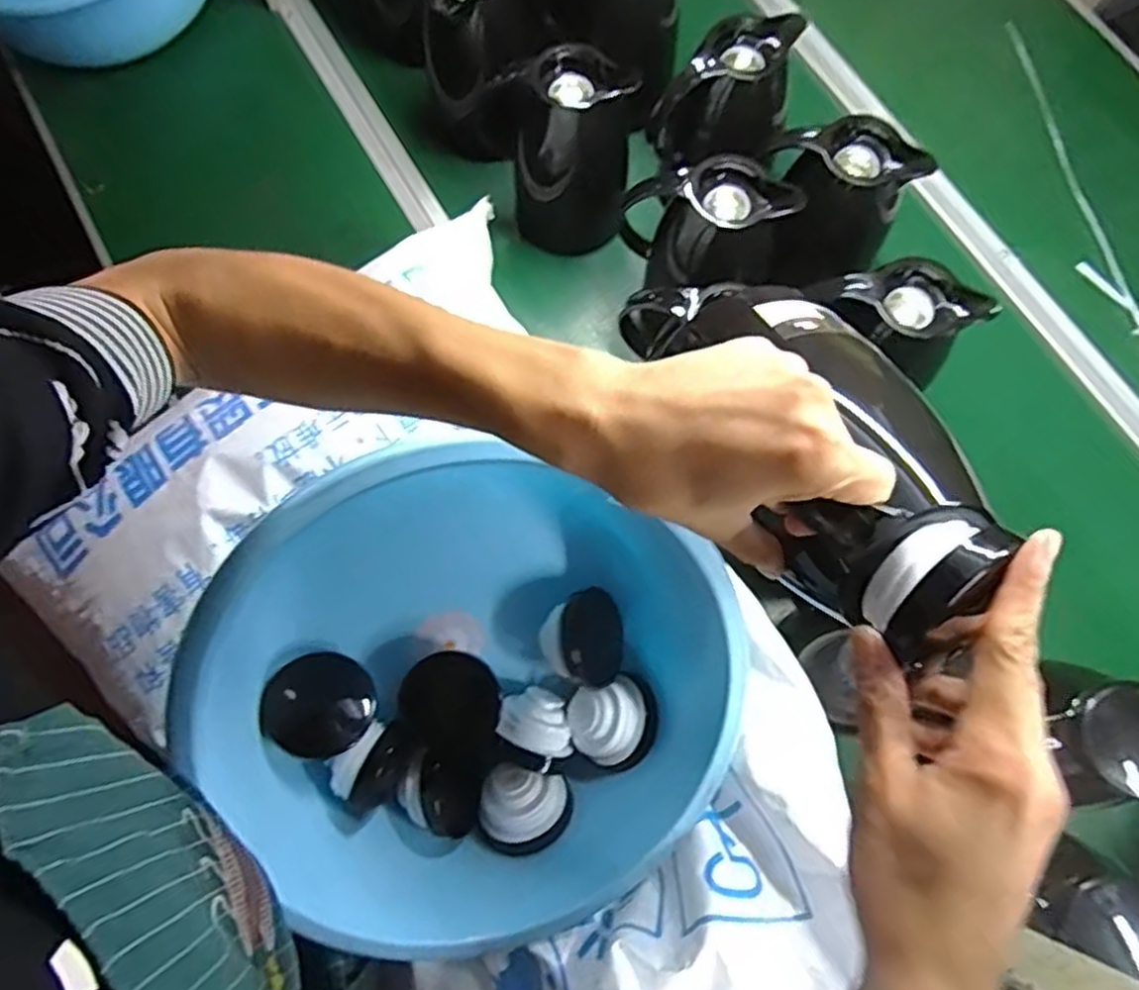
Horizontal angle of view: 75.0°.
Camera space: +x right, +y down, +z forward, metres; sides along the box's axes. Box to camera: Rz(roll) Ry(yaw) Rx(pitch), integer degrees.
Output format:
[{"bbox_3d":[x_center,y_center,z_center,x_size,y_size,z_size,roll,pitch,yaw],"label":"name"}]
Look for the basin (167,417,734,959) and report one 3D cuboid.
[{"bbox_3d":[-0.068,0.157,0.566,0.363,0.130,0.347,23,74,6],"label":"basin"}]

